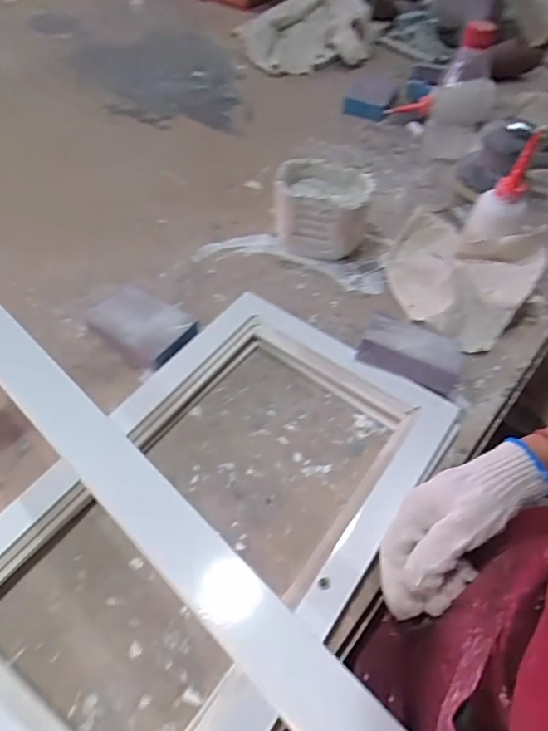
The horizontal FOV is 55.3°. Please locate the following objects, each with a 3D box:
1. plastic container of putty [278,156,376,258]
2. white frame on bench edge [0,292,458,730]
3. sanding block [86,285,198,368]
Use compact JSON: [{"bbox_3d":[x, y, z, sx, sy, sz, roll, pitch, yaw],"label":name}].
[{"bbox_3d":[0.060,-0.191,0.648,0.110,0.088,0.087,14,53,7],"label":"plastic container of putty"},{"bbox_3d":[-0.049,0.117,0.427,0.254,0.023,0.424,31,57,19],"label":"white frame on bench edge"},{"bbox_3d":[-0.137,-0.043,0.555,0.108,0.032,0.077,35,58,21],"label":"sanding block"}]

